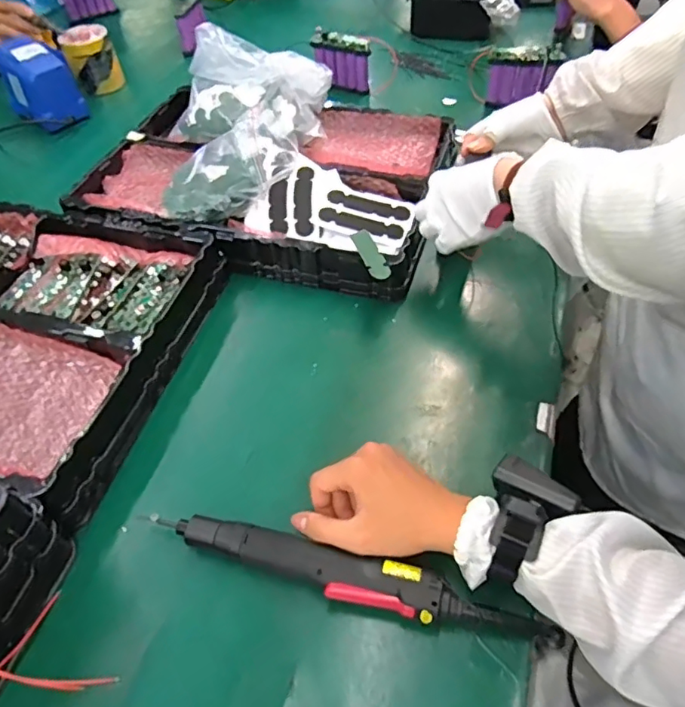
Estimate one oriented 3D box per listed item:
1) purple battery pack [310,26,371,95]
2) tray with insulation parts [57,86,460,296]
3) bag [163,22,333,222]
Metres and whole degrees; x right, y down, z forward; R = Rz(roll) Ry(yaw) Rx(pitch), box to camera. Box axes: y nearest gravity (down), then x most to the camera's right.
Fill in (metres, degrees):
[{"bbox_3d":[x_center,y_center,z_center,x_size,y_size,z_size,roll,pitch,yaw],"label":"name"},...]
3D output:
[{"bbox_3d":[-0.003,-0.505,0.954,0.103,0.092,0.025,23,56,21],"label":"purple battery pack"},{"bbox_3d":[-0.101,-0.254,0.767,0.466,0.086,0.346,12,53,13],"label":"tray with insulation parts"},{"bbox_3d":[-0.132,-0.327,0.754,0.238,0.105,0.328,-10,51,-4],"label":"bag"}]

